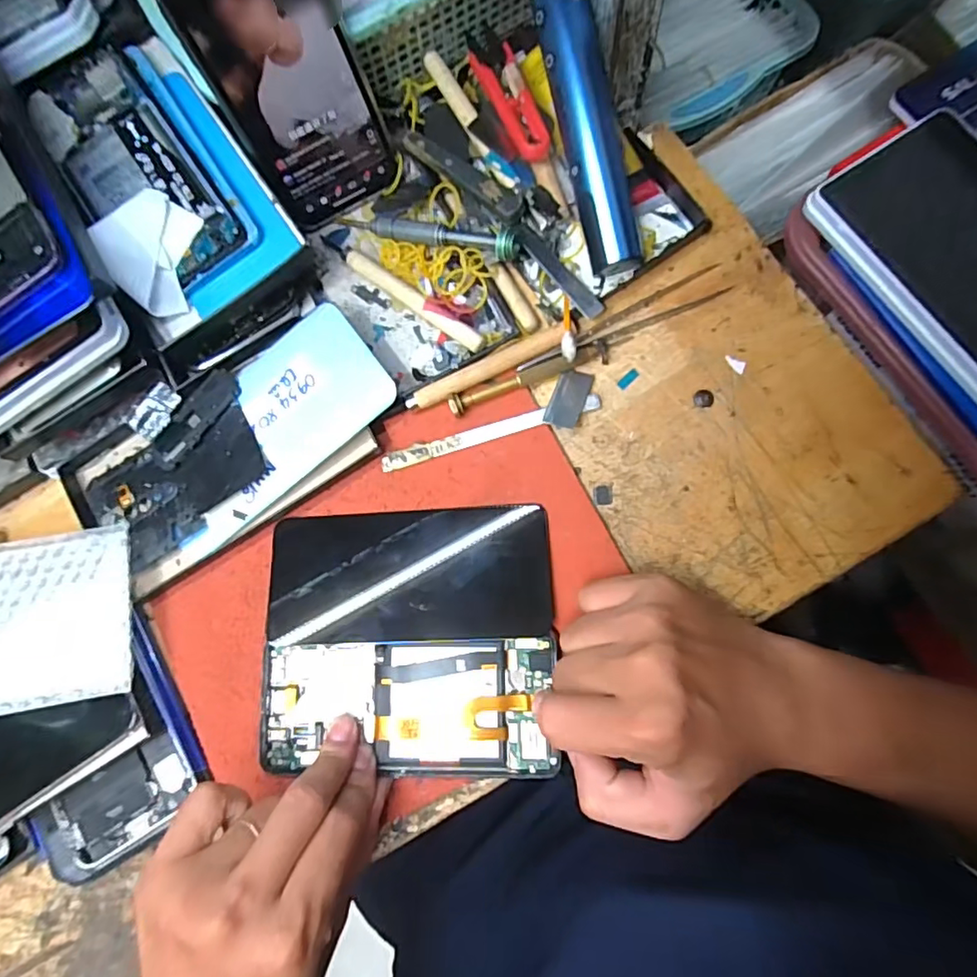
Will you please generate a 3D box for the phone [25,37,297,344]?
[{"bbox_3d":[-0.193,-0.182,0.332,0.095,0.010,0.172,-35,79,0],"label":"phone"}]

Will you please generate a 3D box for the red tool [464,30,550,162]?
[{"bbox_3d":[0.010,-0.237,0.340,0.026,0.013,0.101,-20,80,2],"label":"red tool"}]

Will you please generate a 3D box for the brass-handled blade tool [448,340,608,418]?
[{"bbox_3d":[0.024,-0.065,0.328,0.096,0.013,0.015,-21,80,2],"label":"brass-handled blade tool"}]

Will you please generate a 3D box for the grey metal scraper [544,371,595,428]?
[{"bbox_3d":[0.046,-0.052,0.330,0.019,0.004,0.037,20,67,10],"label":"grey metal scraper"}]

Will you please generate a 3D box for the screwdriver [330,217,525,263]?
[{"bbox_3d":[-0.039,-0.153,0.344,0.126,0.015,0.015,17,83,19],"label":"screwdriver"}]

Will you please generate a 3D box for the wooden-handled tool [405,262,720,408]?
[{"bbox_3d":[0.043,-0.088,0.332,0.191,0.010,0.012,-24,80,2],"label":"wooden-handled tool"}]

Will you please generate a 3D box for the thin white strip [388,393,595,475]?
[{"bbox_3d":[0.001,-0.033,0.331,0.130,0.004,0.010,-18,80,3],"label":"thin white strip"}]

